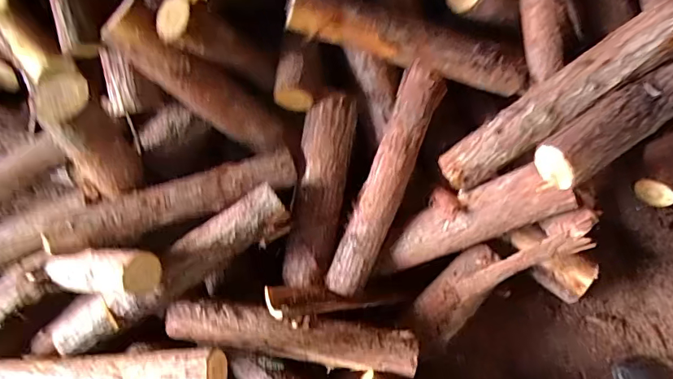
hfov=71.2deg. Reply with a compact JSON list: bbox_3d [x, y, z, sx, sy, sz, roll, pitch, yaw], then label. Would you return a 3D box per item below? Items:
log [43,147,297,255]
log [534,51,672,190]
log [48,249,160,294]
[{"bbox_3d":[-0.325,0.023,0.957,0.487,0.077,0.079,-15,64,-11],"label":"log"},{"bbox_3d":[0.599,-0.165,0.908,0.512,0.119,0.105,-29,67,-17],"label":"log"},{"bbox_3d":[-0.458,0.161,0.906,0.273,0.077,0.081,-6,58,27],"label":"log"}]

